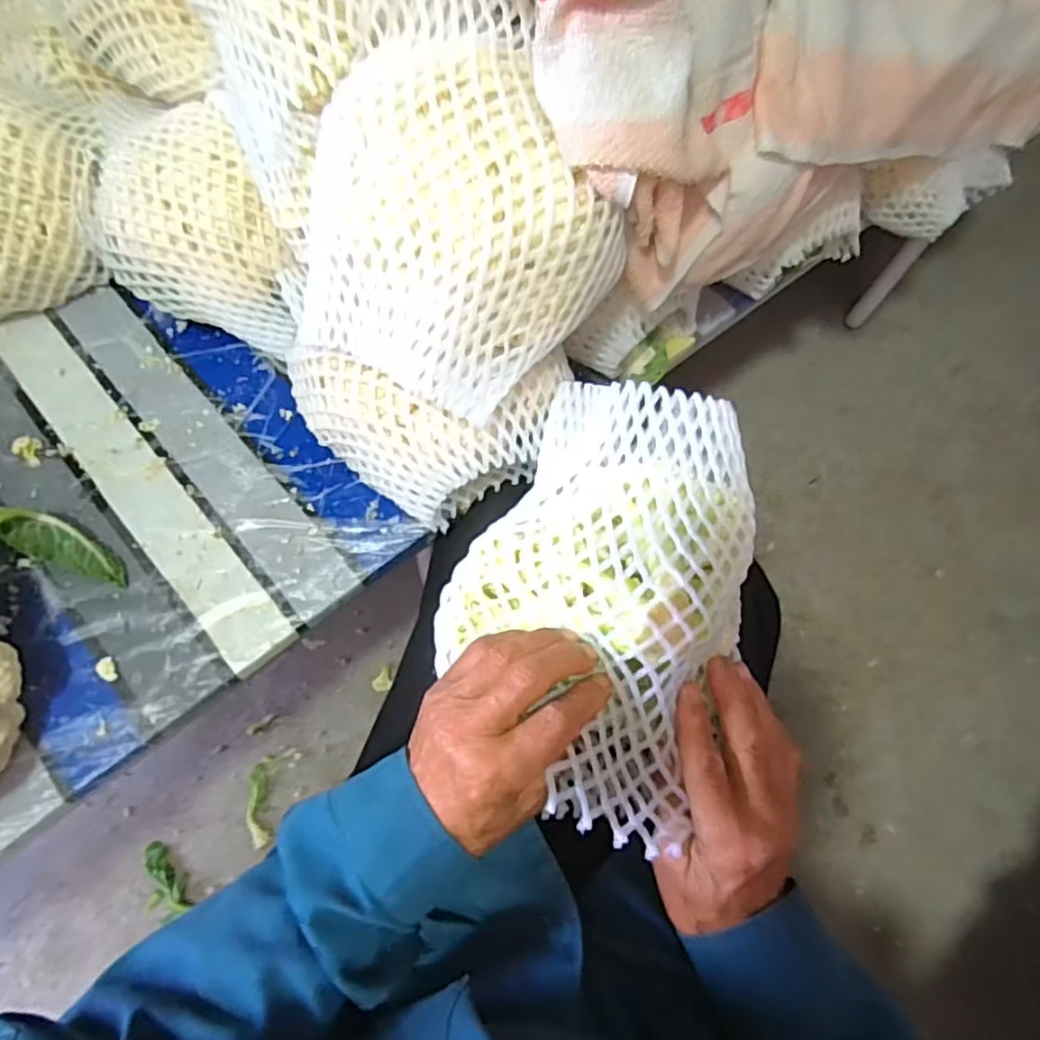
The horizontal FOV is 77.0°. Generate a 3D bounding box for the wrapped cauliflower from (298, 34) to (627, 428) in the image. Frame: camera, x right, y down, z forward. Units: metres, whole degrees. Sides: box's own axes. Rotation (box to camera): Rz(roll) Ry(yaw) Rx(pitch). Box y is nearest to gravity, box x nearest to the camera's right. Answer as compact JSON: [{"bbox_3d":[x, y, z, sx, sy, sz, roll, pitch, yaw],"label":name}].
[{"bbox_3d":[-0.048,-0.171,0.380,0.162,0.118,0.166,-41,74,-19],"label":"wrapped cauliflower"}]

